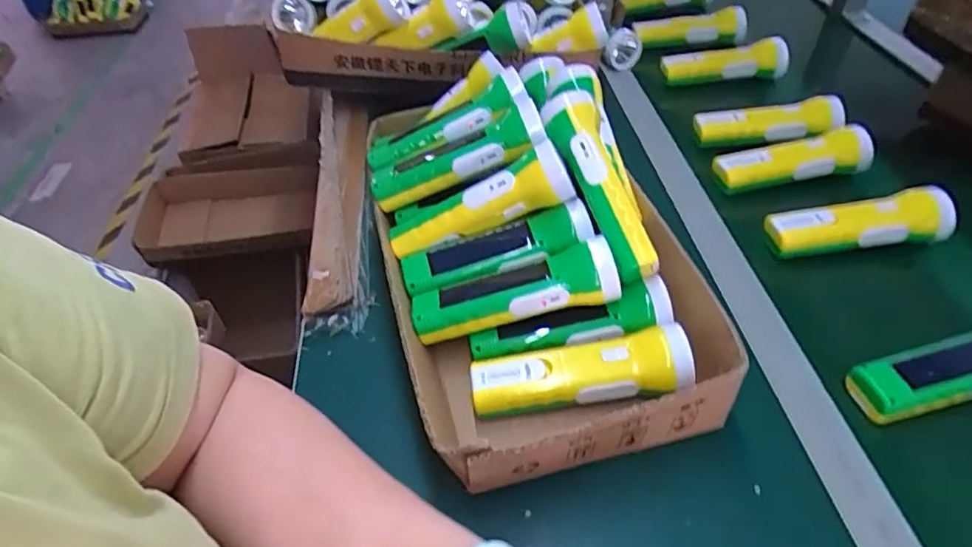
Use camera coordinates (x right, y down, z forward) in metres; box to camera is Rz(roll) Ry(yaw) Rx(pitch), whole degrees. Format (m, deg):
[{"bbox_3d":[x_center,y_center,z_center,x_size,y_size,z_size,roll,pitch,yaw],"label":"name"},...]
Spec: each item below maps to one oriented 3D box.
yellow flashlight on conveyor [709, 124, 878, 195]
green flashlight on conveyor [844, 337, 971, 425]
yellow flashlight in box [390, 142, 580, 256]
[{"bbox_3d":[0.349,-0.135,0.650,0.172,0.042,0.044,-9,46,-5],"label":"yellow flashlight on conveyor"},{"bbox_3d":[0.381,0.078,0.459,0.171,0.056,0.049,-12,45,-7],"label":"green flashlight on conveyor"},{"bbox_3d":[-0.007,-0.059,0.502,0.163,0.045,0.046,-21,43,14],"label":"yellow flashlight in box"}]

